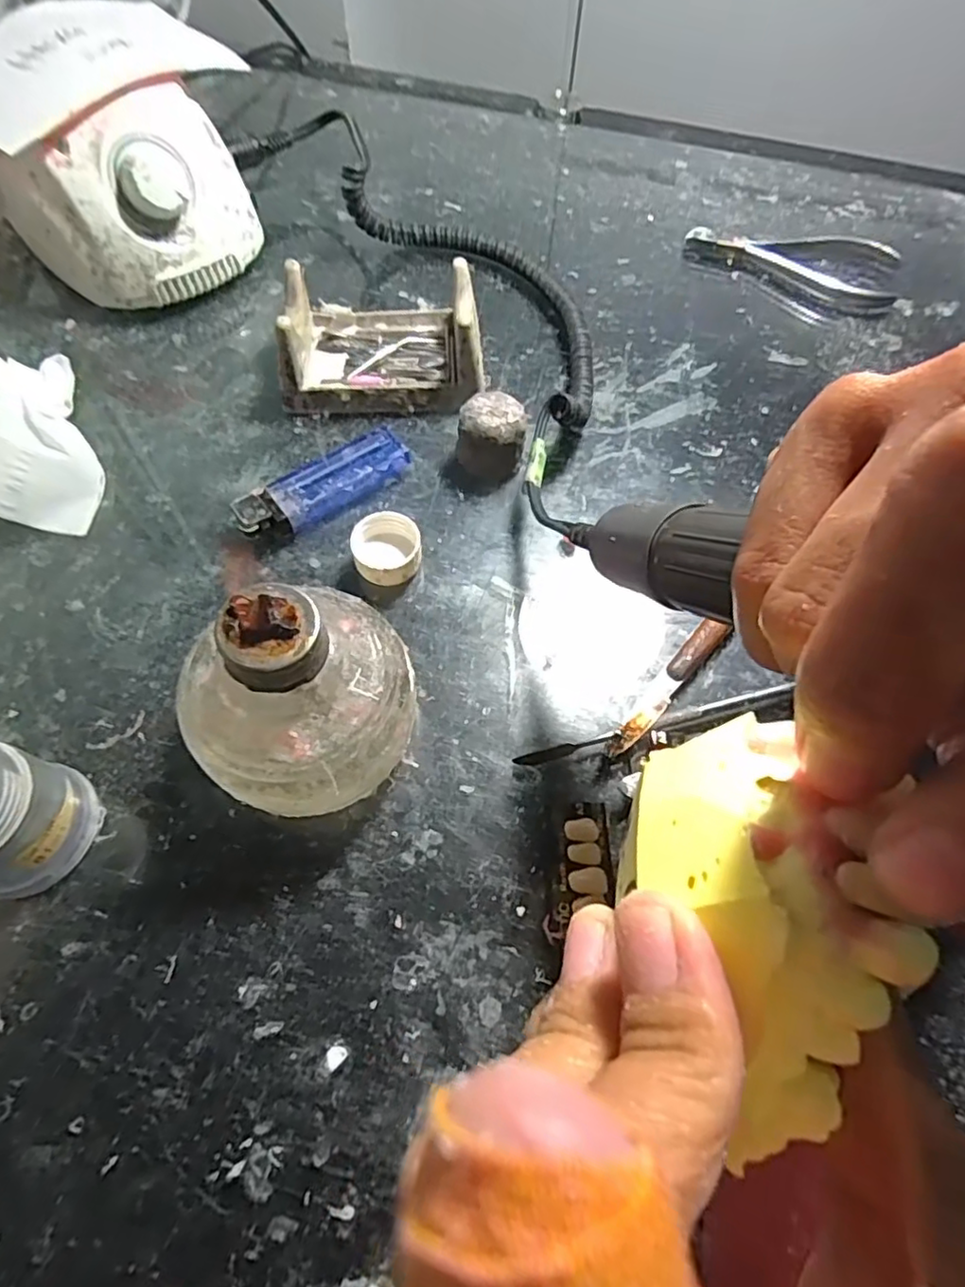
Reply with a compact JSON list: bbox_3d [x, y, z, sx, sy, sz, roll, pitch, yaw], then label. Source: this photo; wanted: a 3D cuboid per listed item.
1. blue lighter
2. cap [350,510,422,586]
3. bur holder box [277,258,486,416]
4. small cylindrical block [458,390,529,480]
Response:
[{"bbox_3d":[-0.071,-0.070,0.287,0.080,0.014,0.024,-34,69,-18],"label":"blue lighter"},{"bbox_3d":[-0.041,-0.041,0.273,0.028,0.016,0.035,-10,64,-7],"label":"cap"},{"bbox_3d":[-0.049,-0.153,0.314,0.093,0.043,0.065,-2,63,-3],"label":"bur holder box"},{"bbox_3d":[0.004,-0.094,0.292,0.029,0.033,0.023,2,63,-1],"label":"small cylindrical block"}]

